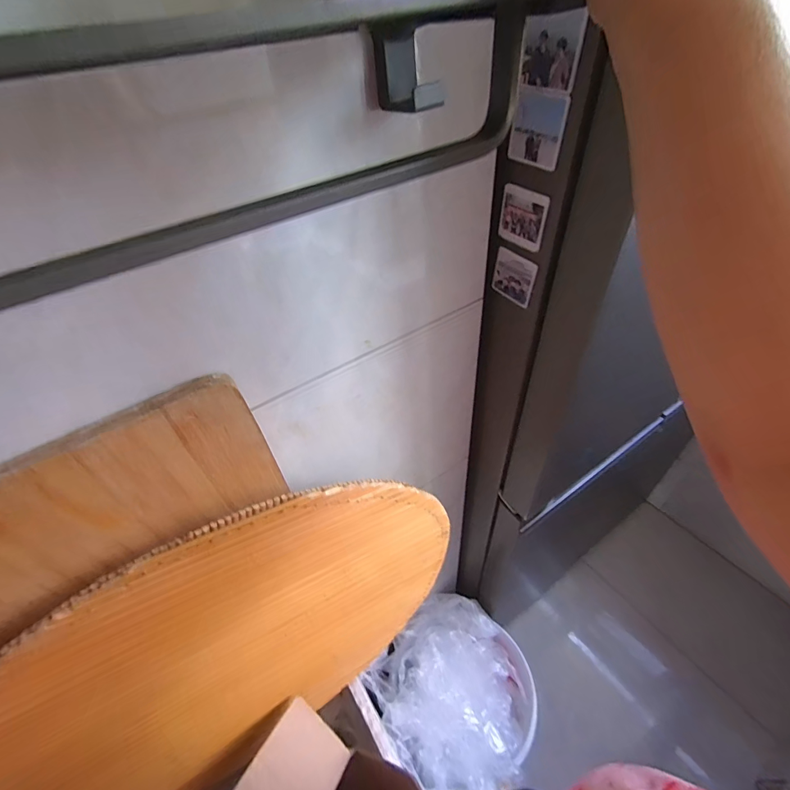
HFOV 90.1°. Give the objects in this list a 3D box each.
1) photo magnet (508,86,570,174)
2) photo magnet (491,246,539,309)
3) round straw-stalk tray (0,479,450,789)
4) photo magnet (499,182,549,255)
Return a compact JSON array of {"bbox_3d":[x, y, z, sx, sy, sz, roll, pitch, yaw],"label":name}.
[{"bbox_3d":[0.113,-0.214,0.317,0.004,0.052,0.050,-29,50,-20],"label":"photo magnet"},{"bbox_3d":[0.123,-0.122,0.410,0.004,0.050,0.050,-33,52,-23],"label":"photo magnet"},{"bbox_3d":[-0.145,0.298,0.473,0.490,0.499,0.043,-30,50,-20],"label":"round straw-stalk tray"},{"bbox_3d":[0.118,-0.165,0.368,0.004,0.049,0.050,-30,50,-21],"label":"photo magnet"}]

